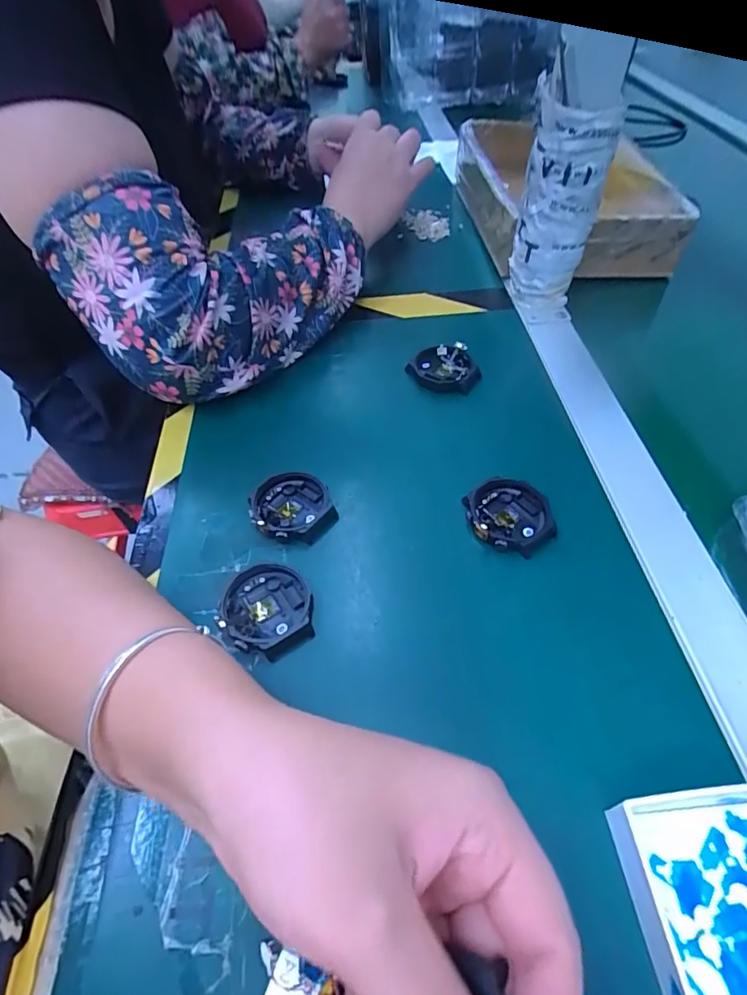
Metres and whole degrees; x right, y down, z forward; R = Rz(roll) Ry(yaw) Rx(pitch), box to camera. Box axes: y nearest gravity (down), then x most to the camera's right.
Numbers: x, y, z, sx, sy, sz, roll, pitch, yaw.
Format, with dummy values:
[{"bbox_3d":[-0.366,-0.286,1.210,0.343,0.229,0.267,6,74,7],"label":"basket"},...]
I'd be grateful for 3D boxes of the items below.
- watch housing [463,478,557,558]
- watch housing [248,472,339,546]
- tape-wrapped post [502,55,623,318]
[{"bbox_3d":[0.084,0.010,0.314,0.051,0.011,0.051,-2,51,2],"label":"watch housing"},{"bbox_3d":[-0.052,0.007,0.323,0.049,0.010,0.051,-2,51,2],"label":"watch housing"},{"bbox_3d":[0.146,-0.224,0.407,0.061,0.159,0.049,10,52,12],"label":"tape-wrapped post"}]

